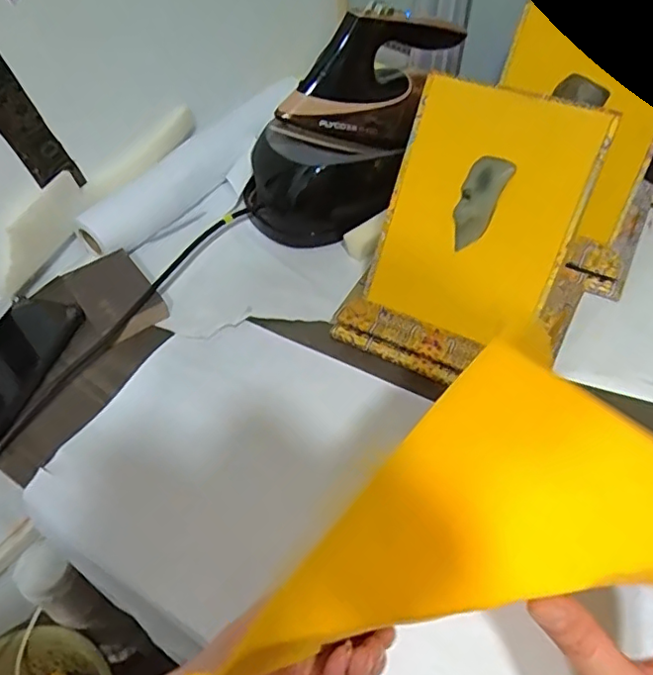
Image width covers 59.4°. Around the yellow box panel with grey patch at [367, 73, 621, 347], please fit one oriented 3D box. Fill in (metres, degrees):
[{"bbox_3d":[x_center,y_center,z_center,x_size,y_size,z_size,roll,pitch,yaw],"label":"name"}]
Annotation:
[{"bbox_3d":[0.126,-0.099,0.479,0.152,0.195,0.011,23,22,19],"label":"yellow box panel with grey patch"}]

